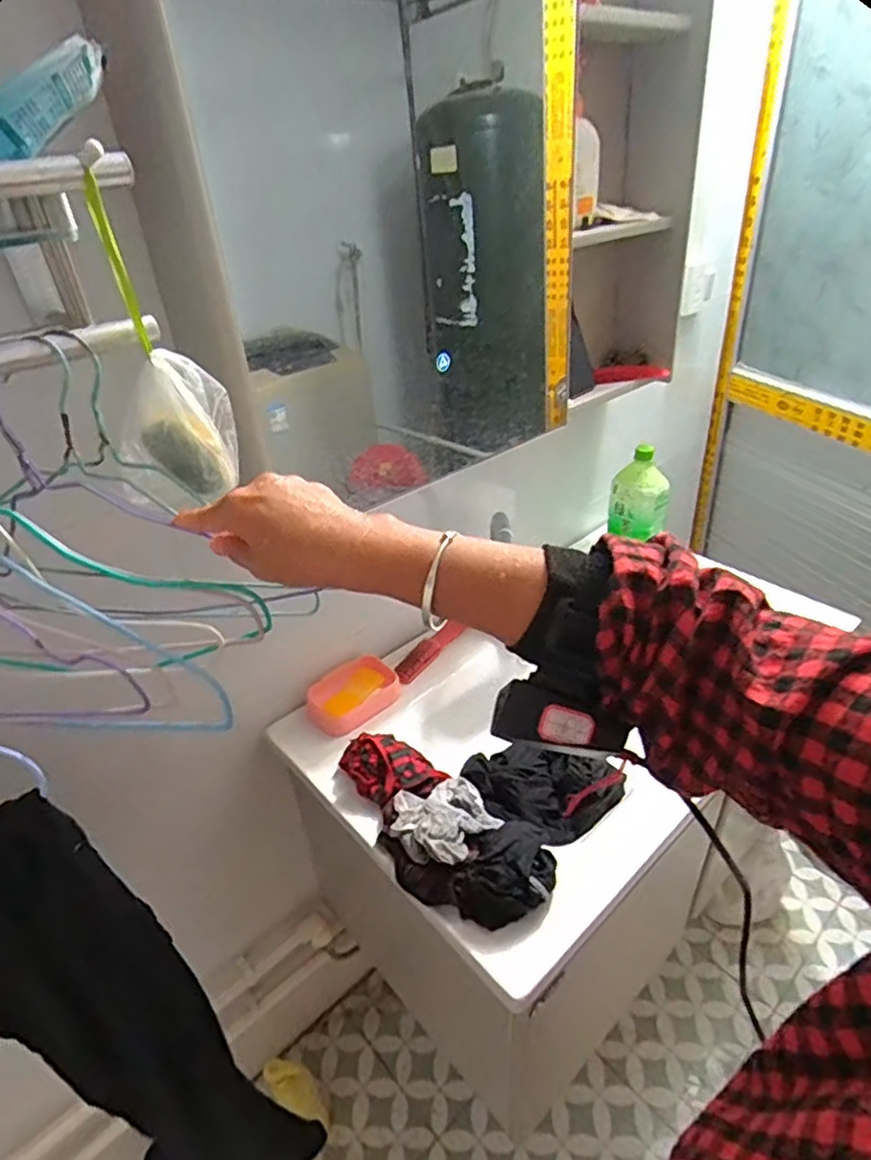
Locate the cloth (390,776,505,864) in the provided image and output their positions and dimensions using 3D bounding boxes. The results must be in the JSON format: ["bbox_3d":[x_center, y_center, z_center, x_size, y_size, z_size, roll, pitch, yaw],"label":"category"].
[{"bbox_3d":[0.007,0.259,0.710,0.104,0.040,0.116,-19,37,-25],"label":"cloth"}]

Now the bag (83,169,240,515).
[{"bbox_3d":[-0.207,-0.151,0.476,0.086,0.214,0.049,7,34,13],"label":"bag"}]

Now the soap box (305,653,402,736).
[{"bbox_3d":[-0.114,0.160,0.910,0.135,0.036,0.094,-27,41,-33],"label":"soap box"}]

